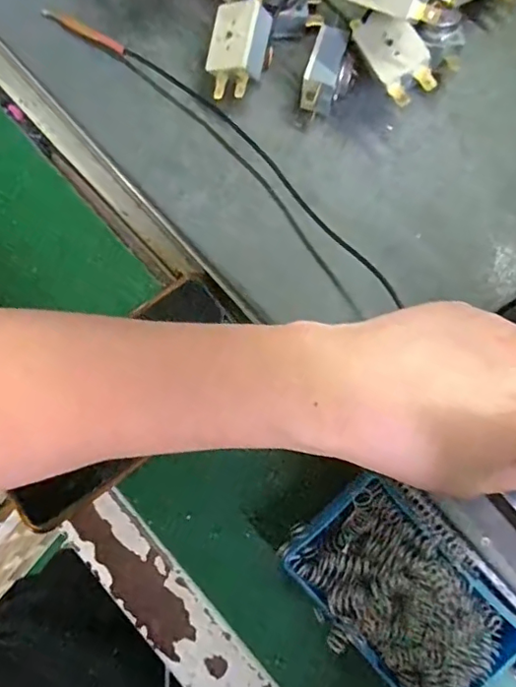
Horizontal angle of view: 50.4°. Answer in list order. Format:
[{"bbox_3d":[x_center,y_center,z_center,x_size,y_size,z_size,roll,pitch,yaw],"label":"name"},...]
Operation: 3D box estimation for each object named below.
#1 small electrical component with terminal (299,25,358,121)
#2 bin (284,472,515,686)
[{"bbox_3d":[0.042,-0.152,0.318,0.027,0.028,0.044,19,82,5],"label":"small electrical component with terminal"},{"bbox_3d":[0.076,0.134,0.293,0.074,0.043,0.116,-44,82,-7],"label":"bin"}]

